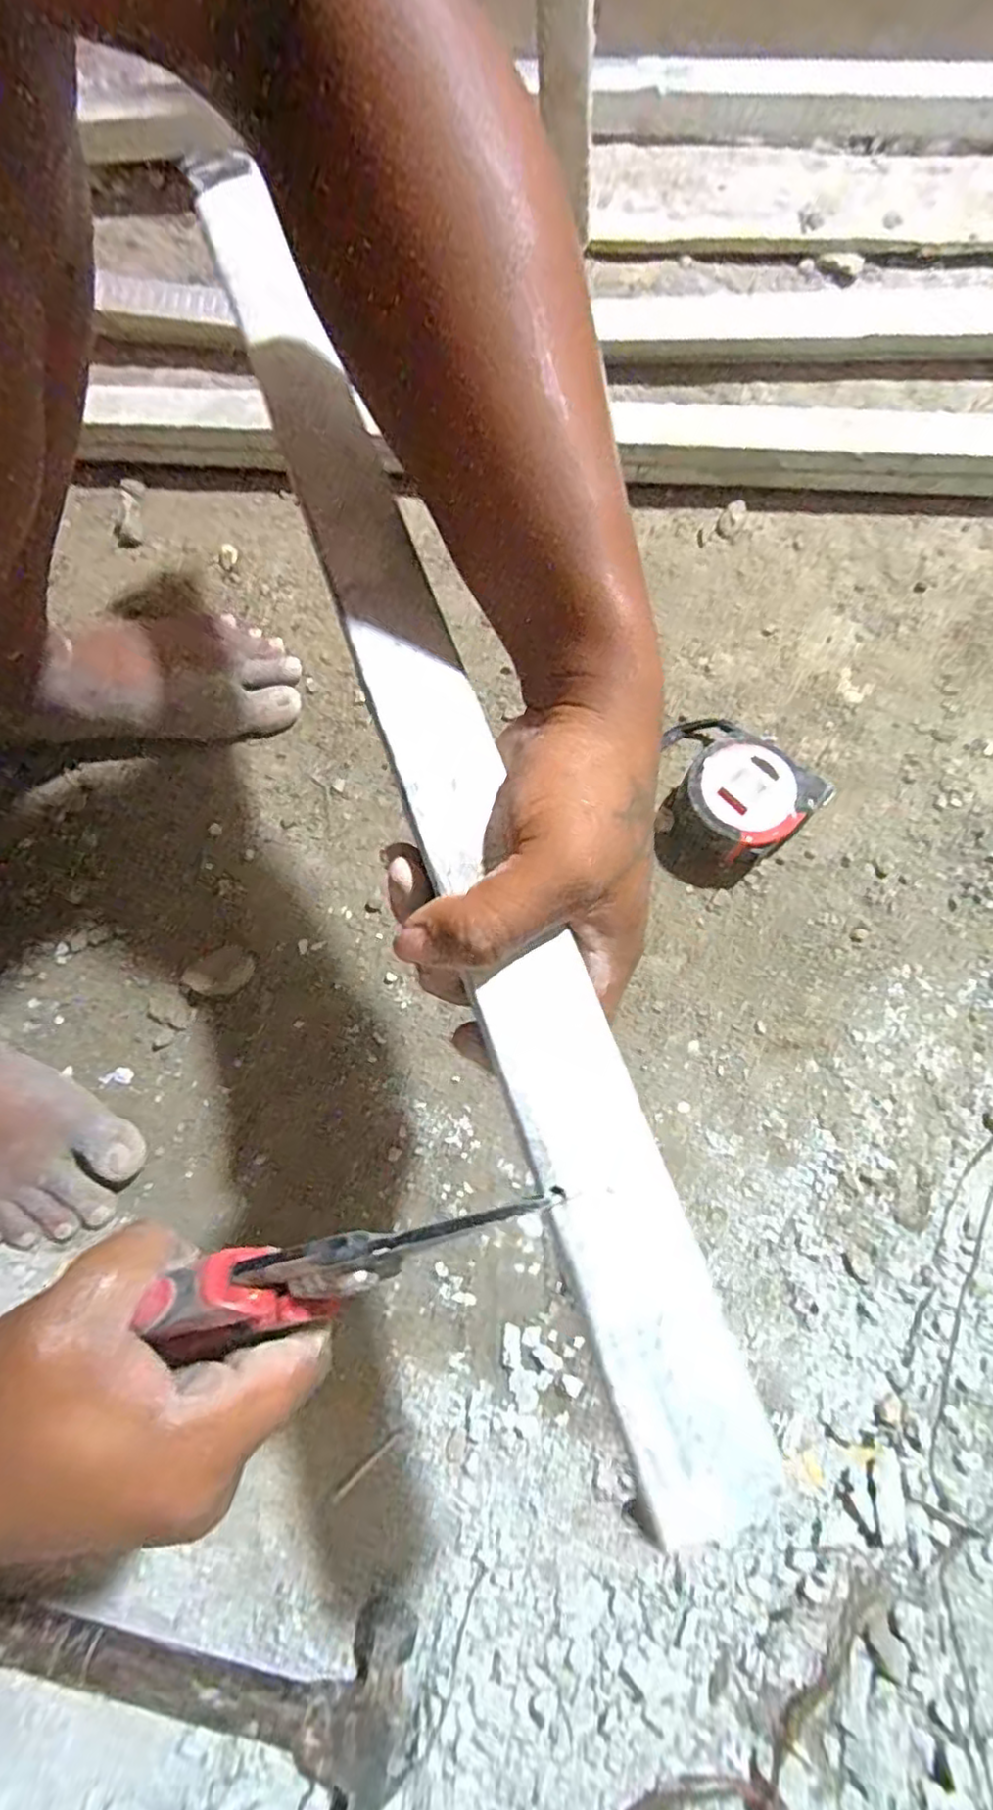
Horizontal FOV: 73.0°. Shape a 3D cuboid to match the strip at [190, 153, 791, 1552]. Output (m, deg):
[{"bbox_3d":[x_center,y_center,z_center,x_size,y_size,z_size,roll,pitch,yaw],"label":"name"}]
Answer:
[{"bbox_3d":[-0.033,-0.087,0.232,0.035,0.005,0.513,-20,73,-4],"label":"strip"}]

